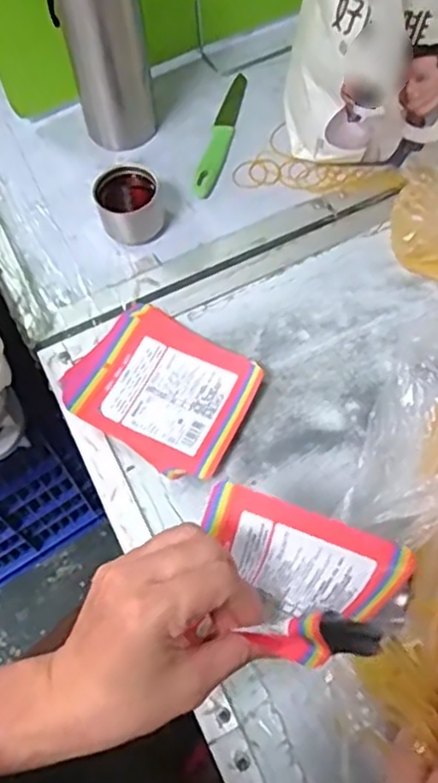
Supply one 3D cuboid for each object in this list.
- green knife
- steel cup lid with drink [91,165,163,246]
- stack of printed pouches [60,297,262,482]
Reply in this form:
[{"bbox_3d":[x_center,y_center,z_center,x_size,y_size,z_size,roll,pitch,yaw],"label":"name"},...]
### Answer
[{"bbox_3d":[0.005,-0.281,0.734,0.026,0.007,0.179,13,65,8],"label":"green knife"},{"bbox_3d":[-0.088,-0.184,0.670,0.064,0.059,0.052,-11,64,-3],"label":"steel cup lid with drink"},{"bbox_3d":[-0.049,-0.002,0.589,0.153,0.021,0.118,30,69,15],"label":"stack of printed pouches"}]

